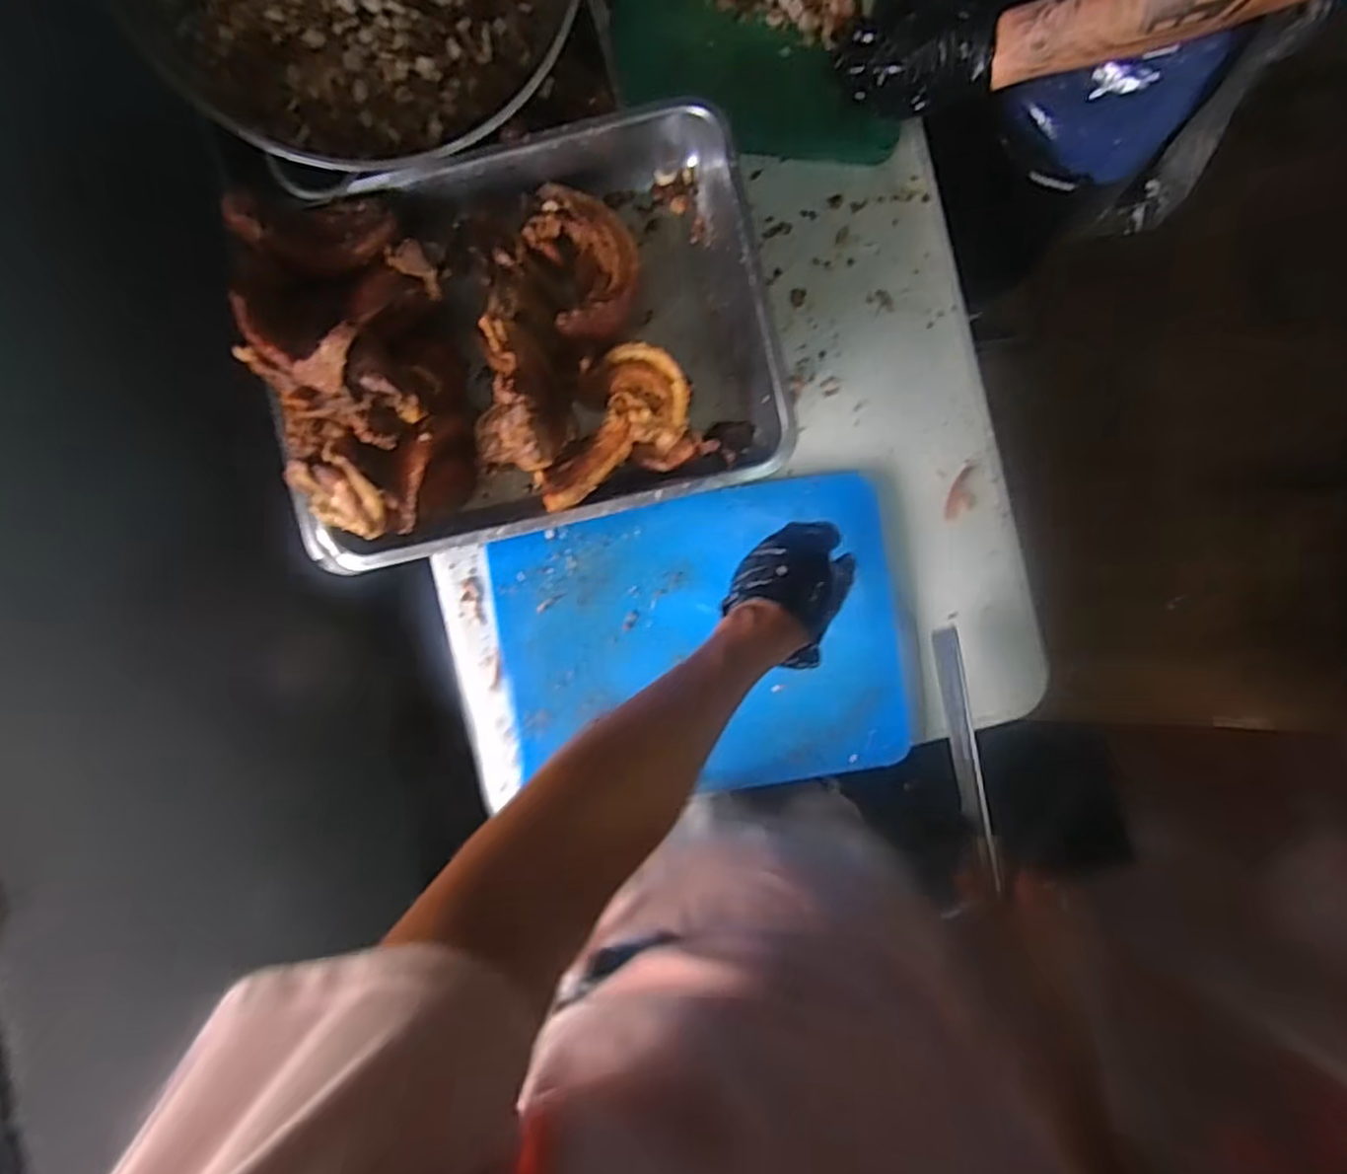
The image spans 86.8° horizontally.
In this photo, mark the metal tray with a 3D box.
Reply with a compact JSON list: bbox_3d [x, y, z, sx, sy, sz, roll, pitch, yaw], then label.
[{"bbox_3d":[-0.128,-0.226,0.635,0.428,0.083,0.361,-12,75,-9],"label":"metal tray"}]

